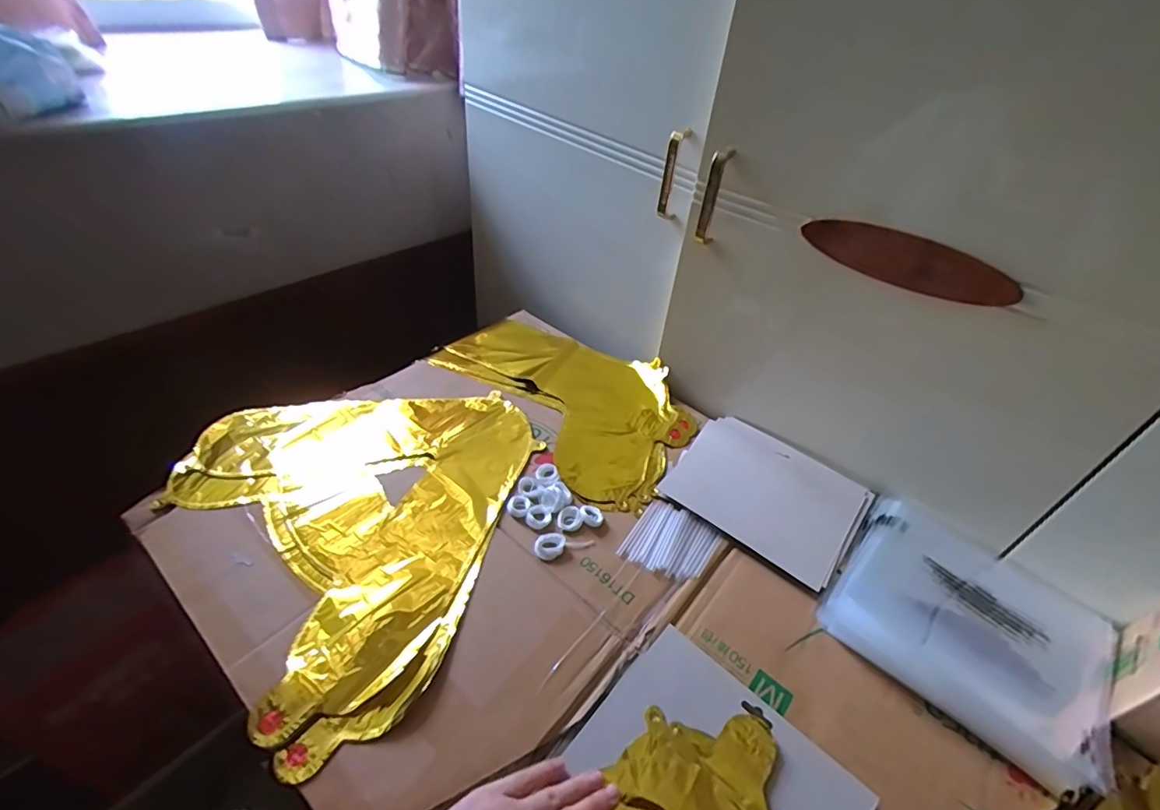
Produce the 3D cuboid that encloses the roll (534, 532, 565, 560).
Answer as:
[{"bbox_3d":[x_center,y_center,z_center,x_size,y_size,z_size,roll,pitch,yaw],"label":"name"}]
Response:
[{"bbox_3d":[-0.030,0.142,0.538,0.032,0.006,0.025,-12,46,-19],"label":"roll"}]

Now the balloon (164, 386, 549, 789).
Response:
[{"bbox_3d":[-0.218,0.089,0.574,0.402,0.011,0.363,35,50,27],"label":"balloon"}]

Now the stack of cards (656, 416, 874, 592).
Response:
[{"bbox_3d":[0.218,0.098,0.622,0.201,0.007,0.171,31,48,24],"label":"stack of cards"}]

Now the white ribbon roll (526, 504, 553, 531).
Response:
[{"bbox_3d":[-0.044,0.119,0.566,0.026,0.006,0.028,4,43,-3],"label":"white ribbon roll"}]

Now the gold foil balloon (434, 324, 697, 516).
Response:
[{"bbox_3d":[-0.016,-0.021,0.724,0.377,0.022,0.220,35,50,27],"label":"gold foil balloon"}]

